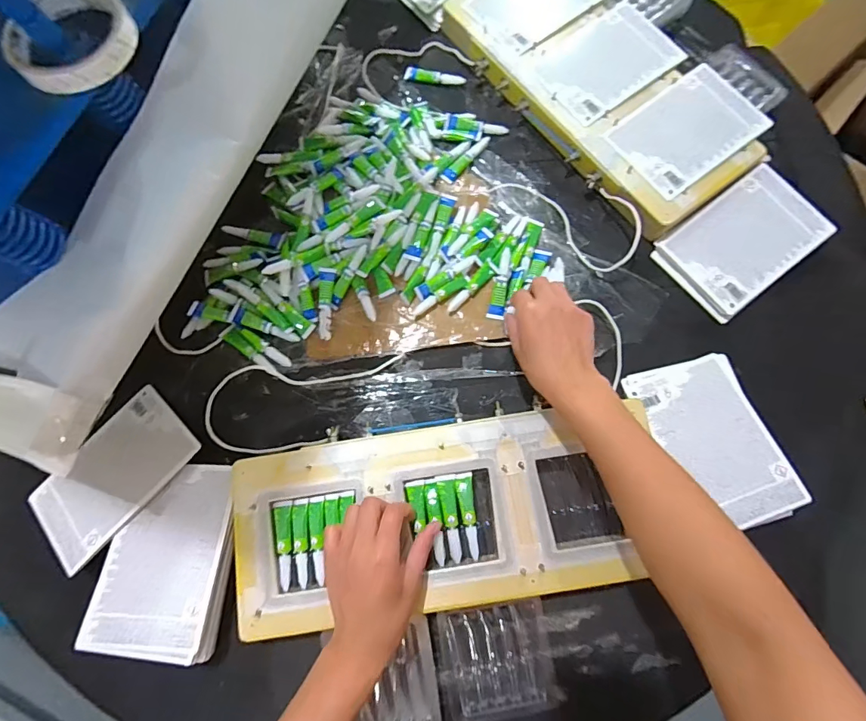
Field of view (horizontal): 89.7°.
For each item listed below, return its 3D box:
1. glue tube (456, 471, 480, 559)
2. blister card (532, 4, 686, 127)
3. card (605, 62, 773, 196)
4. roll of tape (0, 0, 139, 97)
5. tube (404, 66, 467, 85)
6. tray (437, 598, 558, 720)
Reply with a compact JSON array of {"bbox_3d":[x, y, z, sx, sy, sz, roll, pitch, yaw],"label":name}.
[{"bbox_3d":[0.036,0.154,0.434,0.016,0.009,0.080,-7,77,-1],"label":"glue tube"},{"bbox_3d":[0.222,-0.380,0.552,0.169,0.009,0.116,-36,77,-8],"label":"blister card"},{"bbox_3d":[0.310,-0.280,0.525,0.170,0.010,0.114,-35,76,-8],"label":"card"},{"bbox_3d":[-0.273,-0.243,0.330,0.088,0.020,0.088,0,75,2],"label":"roll of tape"},{"bbox_3d":[0.002,-0.388,0.595,0.083,0.007,0.020,13,75,5],"label":"tube"},{"bbox_3d":[0.063,0.292,0.427,0.103,0.015,0.096,-8,75,0],"label":"tray"}]

